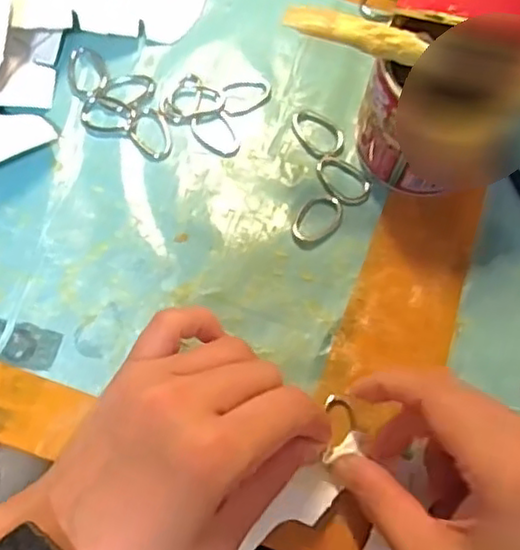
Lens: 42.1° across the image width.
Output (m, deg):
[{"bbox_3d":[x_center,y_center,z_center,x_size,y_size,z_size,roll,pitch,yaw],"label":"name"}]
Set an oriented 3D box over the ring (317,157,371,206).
[{"bbox_3d":[0.041,-0.047,0.334,0.021,0.004,0.030,-43,79,-11],"label":"ring"}]

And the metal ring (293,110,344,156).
[{"bbox_3d":[0.029,-0.072,0.341,0.028,0.004,0.019,39,77,9],"label":"metal ring"}]

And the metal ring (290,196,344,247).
[{"bbox_3d":[0.028,-0.026,0.326,0.020,0.004,0.030,31,76,7],"label":"metal ring"}]

